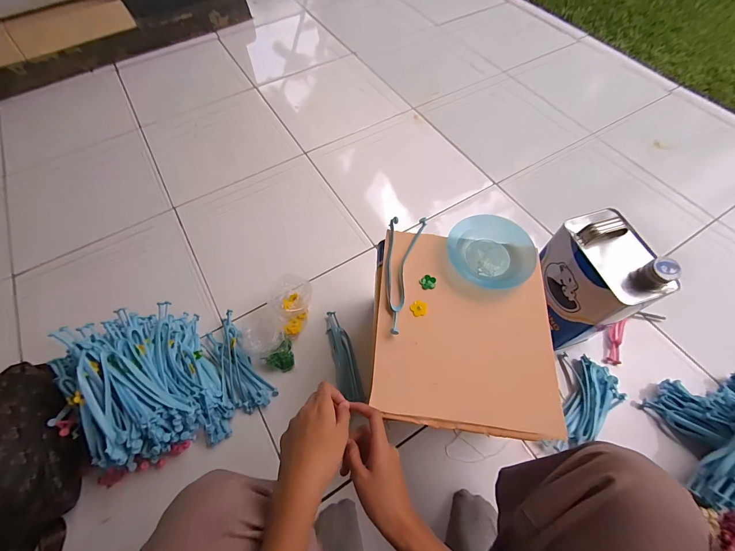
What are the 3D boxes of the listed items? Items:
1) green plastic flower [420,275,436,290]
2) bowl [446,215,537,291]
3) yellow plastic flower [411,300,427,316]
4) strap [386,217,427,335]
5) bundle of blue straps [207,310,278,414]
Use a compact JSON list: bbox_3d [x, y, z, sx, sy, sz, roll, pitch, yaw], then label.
[{"bbox_3d":[0.092,0.010,0.494,0.024,0.008,0.021,-2,61,0],"label":"green plastic flower"},{"bbox_3d":[0.190,-0.040,0.501,0.127,0.035,0.103,29,66,16],"label":"bowl"},{"bbox_3d":[0.076,0.048,0.474,0.023,0.009,0.021,-27,64,-13],"label":"yellow plastic flower"},{"bbox_3d":[0.048,-0.007,0.495,0.053,0.014,0.198,10,62,7],"label":"strap"},{"bbox_3d":[-0.269,0.177,0.665,0.080,0.026,0.205,-30,65,-14],"label":"bundle of blue straps"}]

